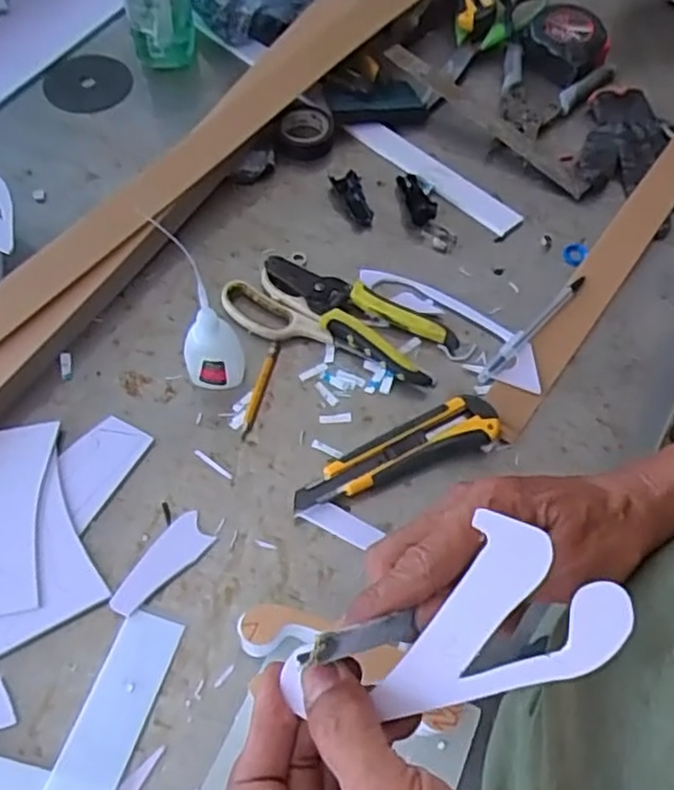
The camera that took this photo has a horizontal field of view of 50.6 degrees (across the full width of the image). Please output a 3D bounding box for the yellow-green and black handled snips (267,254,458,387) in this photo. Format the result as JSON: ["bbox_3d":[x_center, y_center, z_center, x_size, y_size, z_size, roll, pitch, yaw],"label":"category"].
[{"bbox_3d":[0.018,-0.074,0.598,0.170,0.023,0.069,34,64,15],"label":"yellow-green and black handled snips"}]

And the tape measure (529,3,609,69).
[{"bbox_3d":[0.247,-0.382,0.773,0.086,0.038,0.073,32,64,14],"label":"tape measure"}]

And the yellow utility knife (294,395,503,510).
[{"bbox_3d":[0.045,0.045,0.533,0.161,0.021,0.041,-24,64,-16],"label":"yellow utility knife"}]

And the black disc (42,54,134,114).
[{"bbox_3d":[-0.258,-0.323,0.736,0.083,0.004,0.087,1,60,-2],"label":"black disc"}]

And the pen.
[{"bbox_3d":[0.166,-0.057,0.600,0.012,0.007,0.142,40,66,18],"label":"pen"}]

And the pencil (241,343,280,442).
[{"bbox_3d":[-0.061,-0.005,0.566,0.009,0.008,0.089,13,61,4],"label":"pencil"}]

